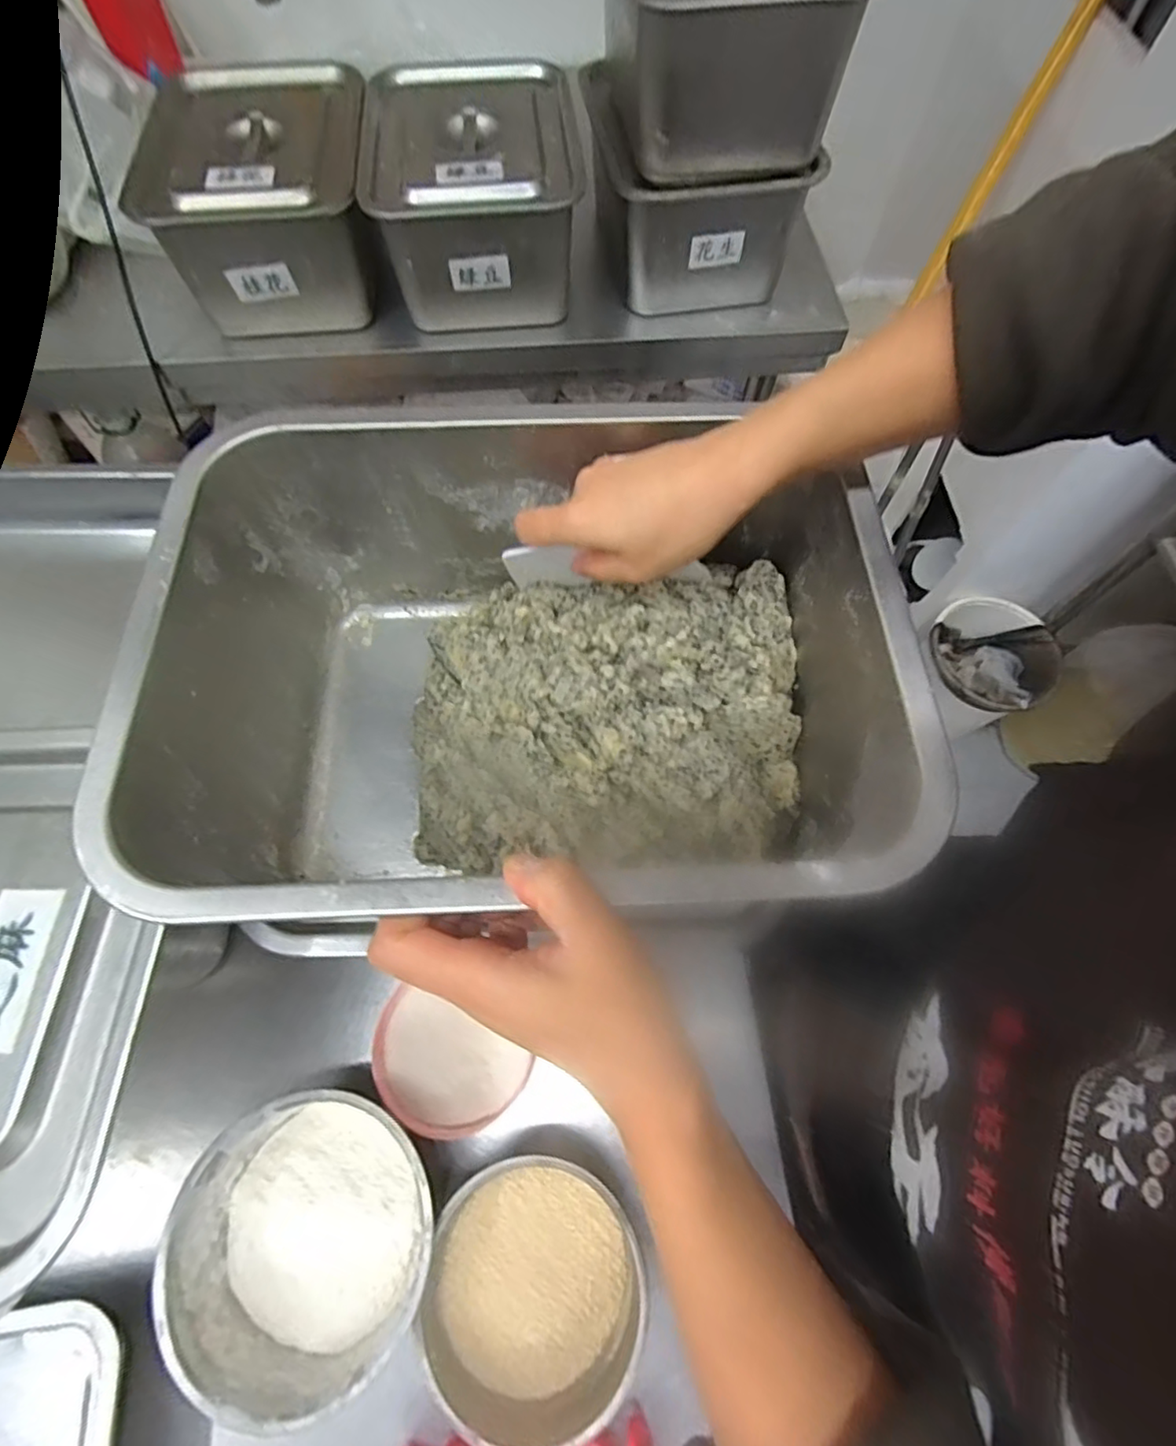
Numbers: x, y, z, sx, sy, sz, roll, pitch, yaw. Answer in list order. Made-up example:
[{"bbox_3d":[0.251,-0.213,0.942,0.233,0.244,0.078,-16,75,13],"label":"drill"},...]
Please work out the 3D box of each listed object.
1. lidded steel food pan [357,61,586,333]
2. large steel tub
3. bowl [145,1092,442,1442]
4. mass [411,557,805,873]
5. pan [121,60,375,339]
[{"bbox_3d":[-0.151,-0.713,0.824,0.267,0.147,0.331,-7,66,-3],"label":"lidded steel food pan"},{"bbox_3d":[-0.030,-0.019,0.347,0.347,0.155,0.251,0,66,0],"label":"large steel tub"},{"bbox_3d":[-0.174,0.325,0.399,0.152,0.086,0.151,0,66,0],"label":"bowl"},{"bbox_3d":[0.007,-0.005,0.375,0.229,0.087,0.178,0,66,0],"label":"mass"},{"bbox_3d":[-0.418,-0.699,0.815,0.249,0.145,0.332,-8,67,-3],"label":"pan"}]

